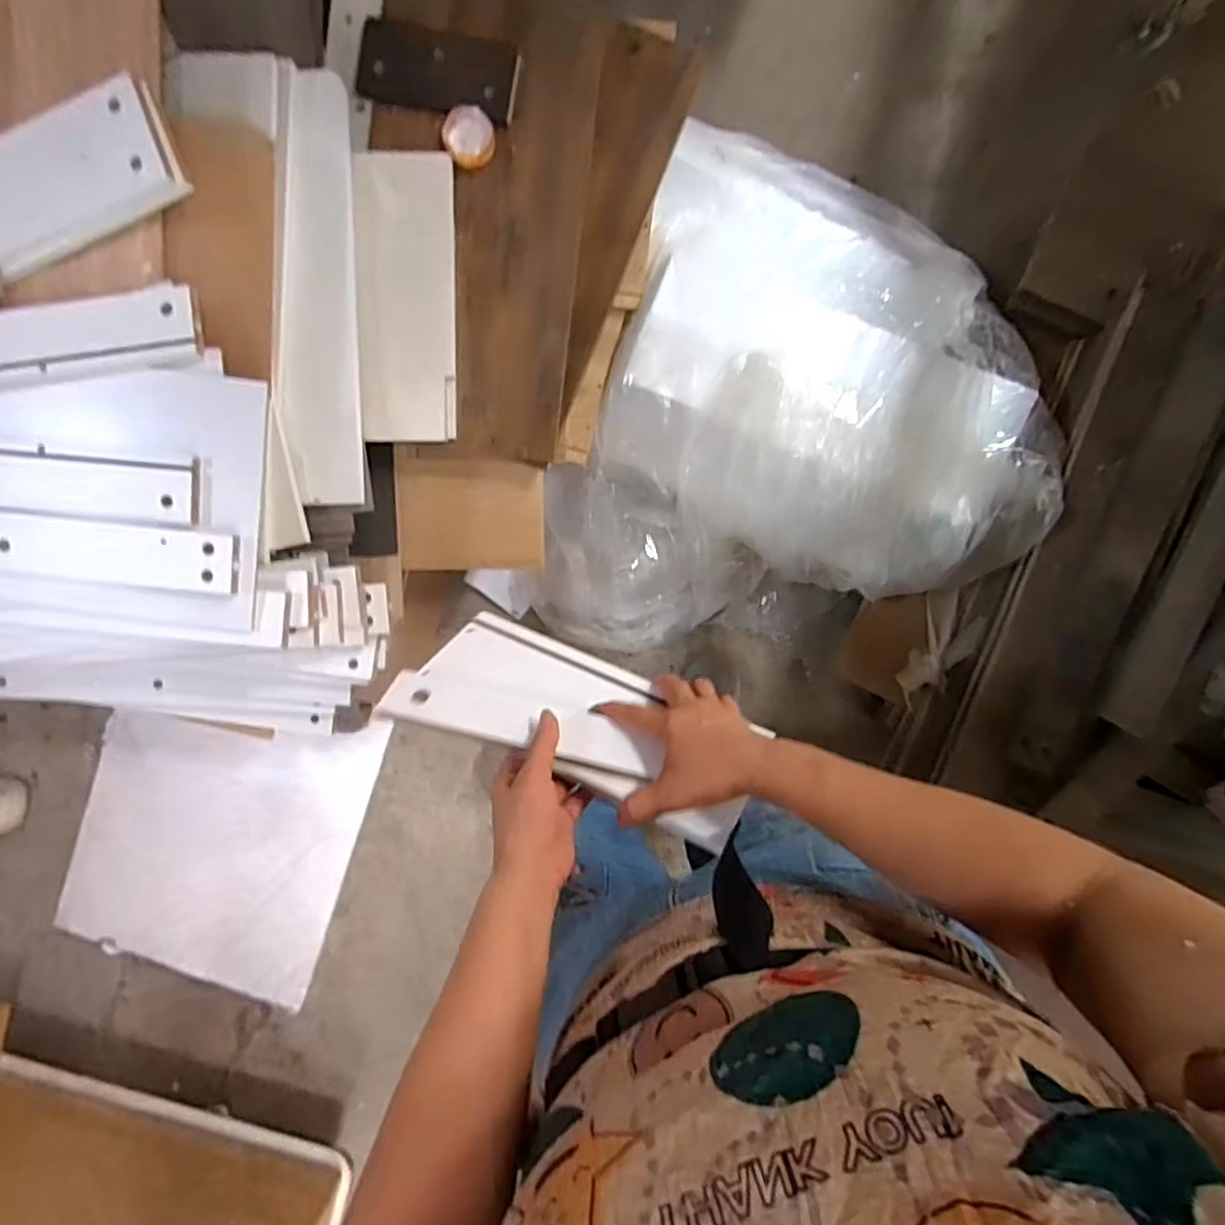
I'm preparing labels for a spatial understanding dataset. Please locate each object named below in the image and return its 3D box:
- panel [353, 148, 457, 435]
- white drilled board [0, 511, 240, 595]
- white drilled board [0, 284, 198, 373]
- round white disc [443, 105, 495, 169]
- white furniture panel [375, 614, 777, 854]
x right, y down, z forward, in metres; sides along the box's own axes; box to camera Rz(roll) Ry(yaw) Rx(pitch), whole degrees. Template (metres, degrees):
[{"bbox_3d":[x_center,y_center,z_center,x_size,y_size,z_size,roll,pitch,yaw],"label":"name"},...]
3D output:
[{"bbox_3d":[-0.280,-0.423,0.883,0.127,0.014,0.368,-1,95,-13],"label":"panel"},{"bbox_3d":[-0.729,-0.085,0.787,0.557,0.022,0.074,6,94,2],"label":"white drilled board"},{"bbox_3d":[-0.751,-0.308,0.750,0.546,0.018,0.073,-8,92,0],"label":"white drilled board"},{"bbox_3d":[-0.192,-0.635,0.868,0.064,0.019,0.072,0,94,2],"label":"round white disc"},{"bbox_3d":[-0.028,0.083,0.552,0.295,0.152,0.019,17,126,16],"label":"white furniture panel"}]

